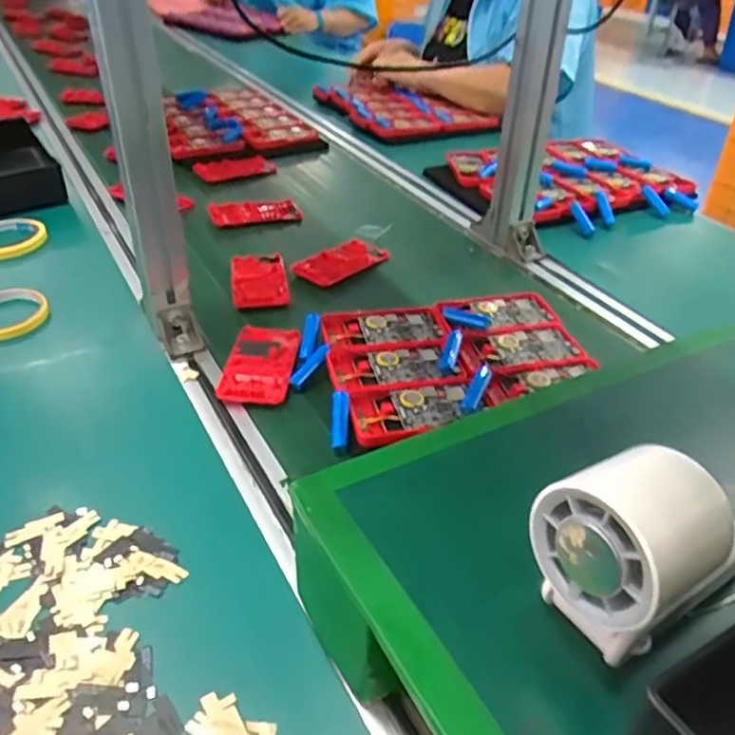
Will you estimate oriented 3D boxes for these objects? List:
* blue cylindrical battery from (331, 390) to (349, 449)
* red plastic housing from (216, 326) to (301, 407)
[{"bbox_3d":[-0.023,0.045,0.577,0.014,0.013,0.047,1,68,1],"label":"blue cylindrical battery"},{"bbox_3d":[-0.102,-0.006,0.651,0.064,0.011,0.114,4,37,2],"label":"red plastic housing"}]

